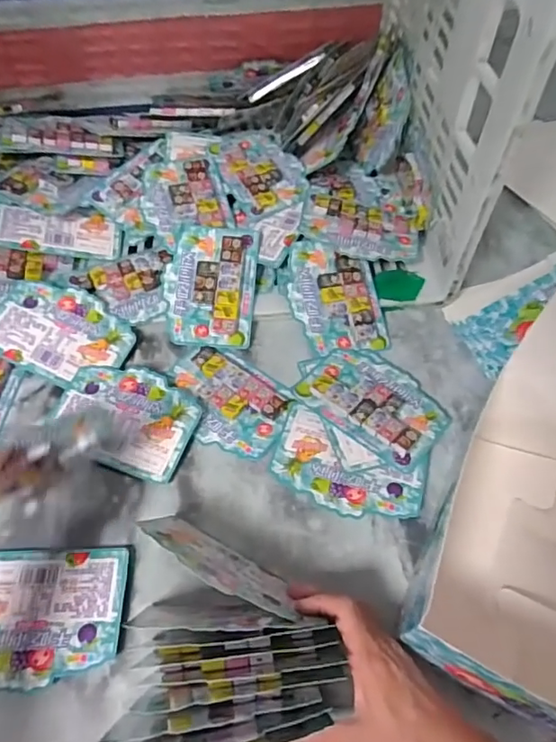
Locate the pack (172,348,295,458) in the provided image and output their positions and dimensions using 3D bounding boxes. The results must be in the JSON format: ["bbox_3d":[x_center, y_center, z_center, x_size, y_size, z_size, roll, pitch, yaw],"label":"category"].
[{"bbox_3d":[-0.054,0.029,0.555,0.135,0.014,0.100,27,61,16],"label":"pack"}]

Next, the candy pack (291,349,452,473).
[{"bbox_3d":[0.099,0.028,0.537,0.141,0.019,0.105,36,64,21],"label":"candy pack"}]

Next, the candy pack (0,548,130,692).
[{"bbox_3d":[-0.201,0.203,0.441,0.141,0.010,0.103,-1,57,-1],"label":"candy pack"}]

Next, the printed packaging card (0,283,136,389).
[{"bbox_3d":[-0.233,-0.040,0.574,0.140,0.008,0.102,27,66,0],"label":"printed packaging card"}]

